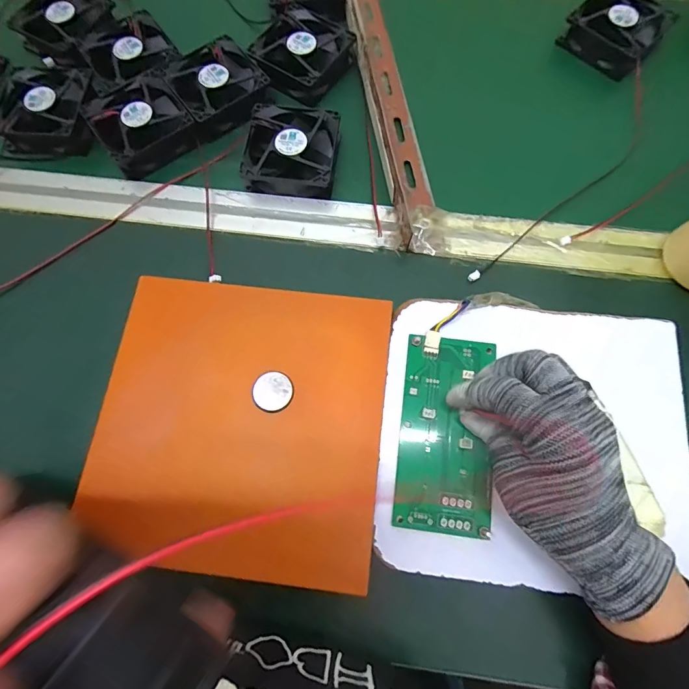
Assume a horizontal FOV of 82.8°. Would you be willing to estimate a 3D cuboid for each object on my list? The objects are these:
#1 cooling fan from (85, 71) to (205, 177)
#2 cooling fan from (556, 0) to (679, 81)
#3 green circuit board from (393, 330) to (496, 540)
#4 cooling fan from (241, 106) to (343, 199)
[{"bbox_3d":[-0.186,-0.201,0.363,0.078,0.023,0.091,-40,77,-12],"label":"cooling fan"},{"bbox_3d":[0.273,-0.318,0.391,0.079,0.026,0.071,43,77,11],"label":"cooling fan"},{"bbox_3d":[0.071,0.060,0.276,0.064,0.008,0.133,4,75,0],"label":"green circuit board"},{"bbox_3d":[-0.047,-0.176,0.355,0.079,0.025,0.083,7,72,1],"label":"cooling fan"}]

